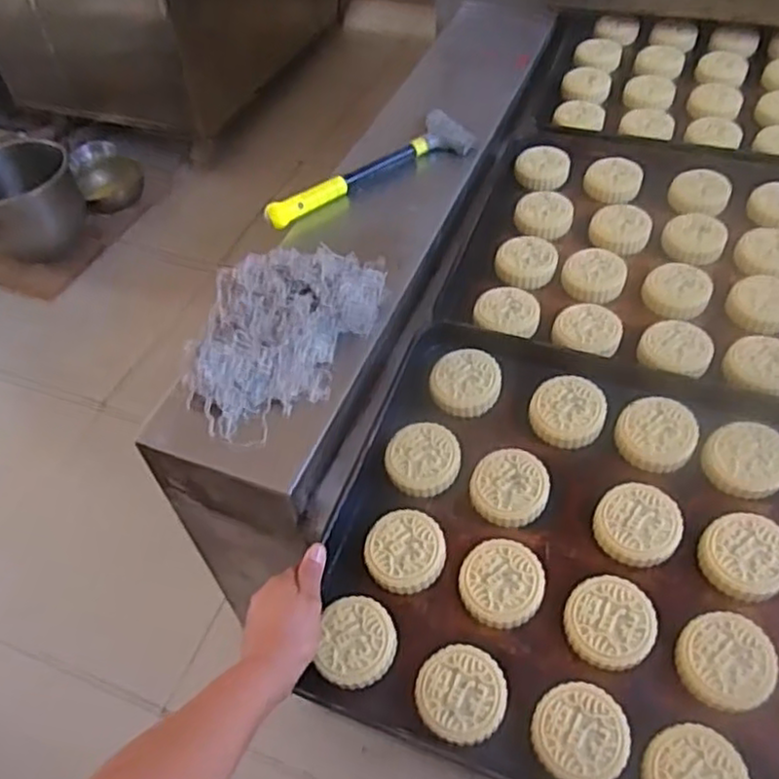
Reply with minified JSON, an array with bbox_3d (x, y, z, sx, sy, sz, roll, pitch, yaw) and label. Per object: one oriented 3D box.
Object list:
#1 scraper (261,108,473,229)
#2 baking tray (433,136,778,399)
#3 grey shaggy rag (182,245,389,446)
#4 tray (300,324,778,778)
[{"bbox_3d":[-0.025,-0.284,0.918,0.308,0.031,0.076,-28,53,-21],"label":"scraper"},{"bbox_3d":[0.399,-0.155,0.827,0.593,0.045,0.402,14,55,16],"label":"baking tray"},{"bbox_3d":[-0.111,-0.063,0.732,0.150,0.072,0.254,19,52,18],"label":"grey shaggy rag"},{"bbox_3d":[0.251,0.153,0.614,0.585,0.045,0.415,15,60,16],"label":"tray"}]

